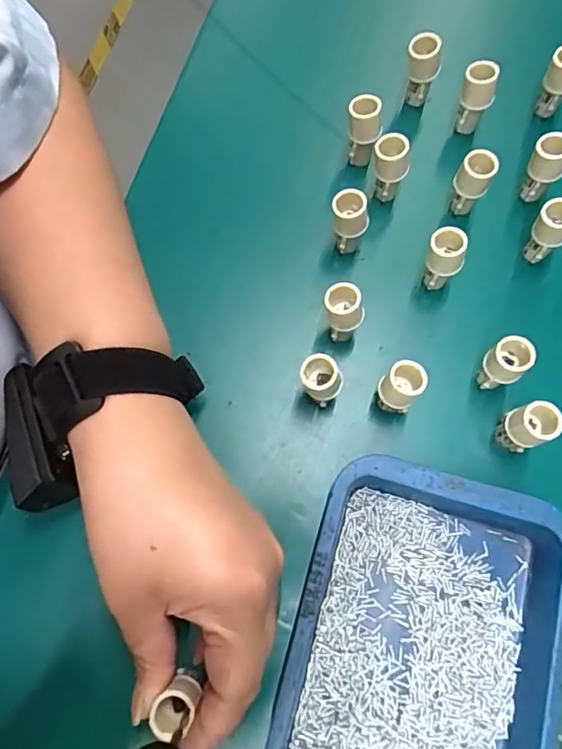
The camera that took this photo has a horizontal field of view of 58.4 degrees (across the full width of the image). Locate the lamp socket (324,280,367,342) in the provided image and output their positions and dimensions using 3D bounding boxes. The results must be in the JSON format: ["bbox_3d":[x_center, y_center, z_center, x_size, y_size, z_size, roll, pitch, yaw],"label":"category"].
[{"bbox_3d":[0.033,-0.032,0.276,0.021,0.042,0.019,12,73,2],"label":"lamp socket"}]

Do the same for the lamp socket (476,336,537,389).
[{"bbox_3d":[0.116,-0.004,0.266,0.018,0.042,0.019,0,73,-2],"label":"lamp socket"}]

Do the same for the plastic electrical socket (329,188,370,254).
[{"bbox_3d":[0.038,-0.087,0.288,0.022,0.038,0.017,17,73,3],"label":"plastic electrical socket"}]

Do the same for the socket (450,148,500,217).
[{"bbox_3d":[0.111,-0.112,0.293,0.020,0.036,0.016,31,75,7],"label":"socket"}]

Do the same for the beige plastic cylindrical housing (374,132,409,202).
[{"bbox_3d":[0.063,-0.121,0.298,0.015,0.039,0.018,-29,76,-10],"label":"beige plastic cylindrical housing"}]

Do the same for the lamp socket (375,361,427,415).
[{"bbox_3d":[0.061,0.009,0.266,0.021,0.042,0.020,0,73,-2],"label":"lamp socket"}]

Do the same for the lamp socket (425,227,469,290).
[{"bbox_3d":[0.090,-0.064,0.280,0.021,0.036,0.017,31,75,7],"label":"lamp socket"}]

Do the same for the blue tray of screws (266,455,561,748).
[{"bbox_3d":[0.067,0.126,0.236,0.119,0.026,0.155,15,73,3],"label":"blue tray of screws"}]

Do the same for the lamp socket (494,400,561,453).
[{"bbox_3d":[0.124,0.027,0.256,0.020,0.040,0.020,0,73,-2],"label":"lamp socket"}]

